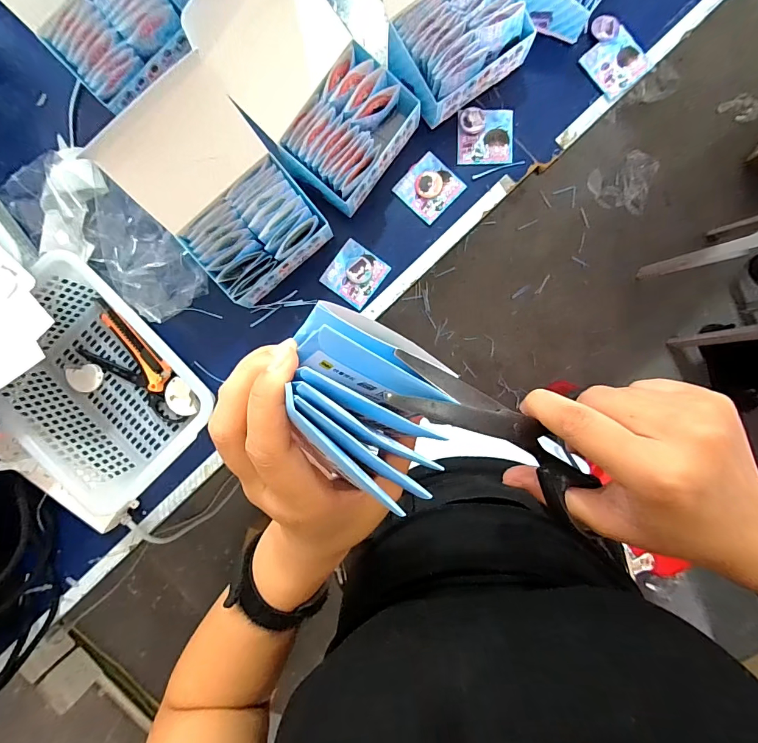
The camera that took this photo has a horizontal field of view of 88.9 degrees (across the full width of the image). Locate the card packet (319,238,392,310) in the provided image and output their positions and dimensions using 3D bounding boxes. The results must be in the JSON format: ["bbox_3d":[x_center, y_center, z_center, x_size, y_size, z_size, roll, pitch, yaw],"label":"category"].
[{"bbox_3d":[-0.031,-0.127,0.500,0.065,0.012,0.070,37,92,0],"label":"card packet"}]

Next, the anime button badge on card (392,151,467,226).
[{"bbox_3d":[0.065,-0.236,0.496,0.068,0.008,0.069,45,92,0],"label":"anime button badge on card"}]

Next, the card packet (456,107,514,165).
[{"bbox_3d":[0.136,-0.299,0.491,0.070,0.014,0.065,0,92,2],"label":"card packet"}]

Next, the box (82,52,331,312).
[{"bbox_3d":[-0.170,-0.191,0.435,0.145,0.140,0.174,-40,90,2],"label":"box"}]

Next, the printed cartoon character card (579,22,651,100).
[{"bbox_3d":[0.305,-0.395,0.494,0.071,0.008,0.067,-35,91,2],"label":"printed cartoon character card"}]

